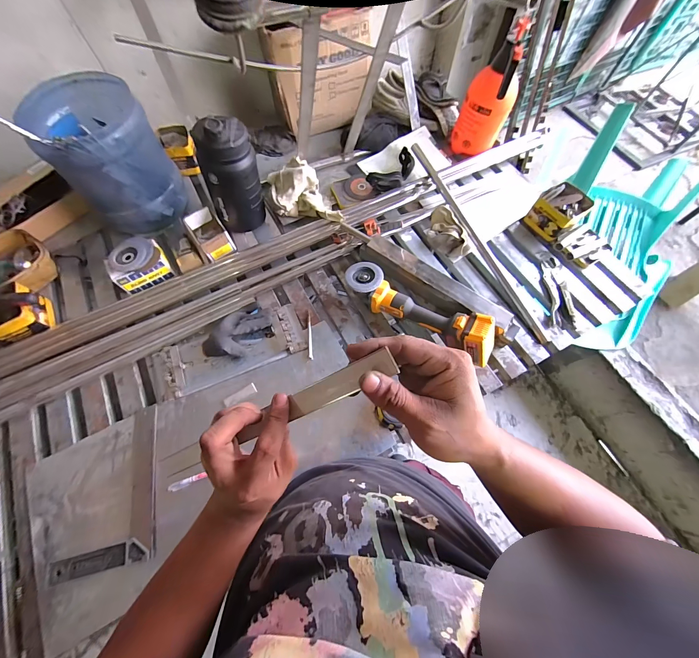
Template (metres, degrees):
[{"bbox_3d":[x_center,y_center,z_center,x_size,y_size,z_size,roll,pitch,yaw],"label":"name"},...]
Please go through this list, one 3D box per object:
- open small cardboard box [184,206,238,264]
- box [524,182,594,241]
[{"bbox_3d":[-0.394,-0.265,0.846,0.096,0.063,0.134,-28,70,-12],"label":"open small cardboard box"},{"bbox_3d":[0.618,-0.348,0.883,0.124,0.097,0.118,-29,68,-12],"label":"box"}]

